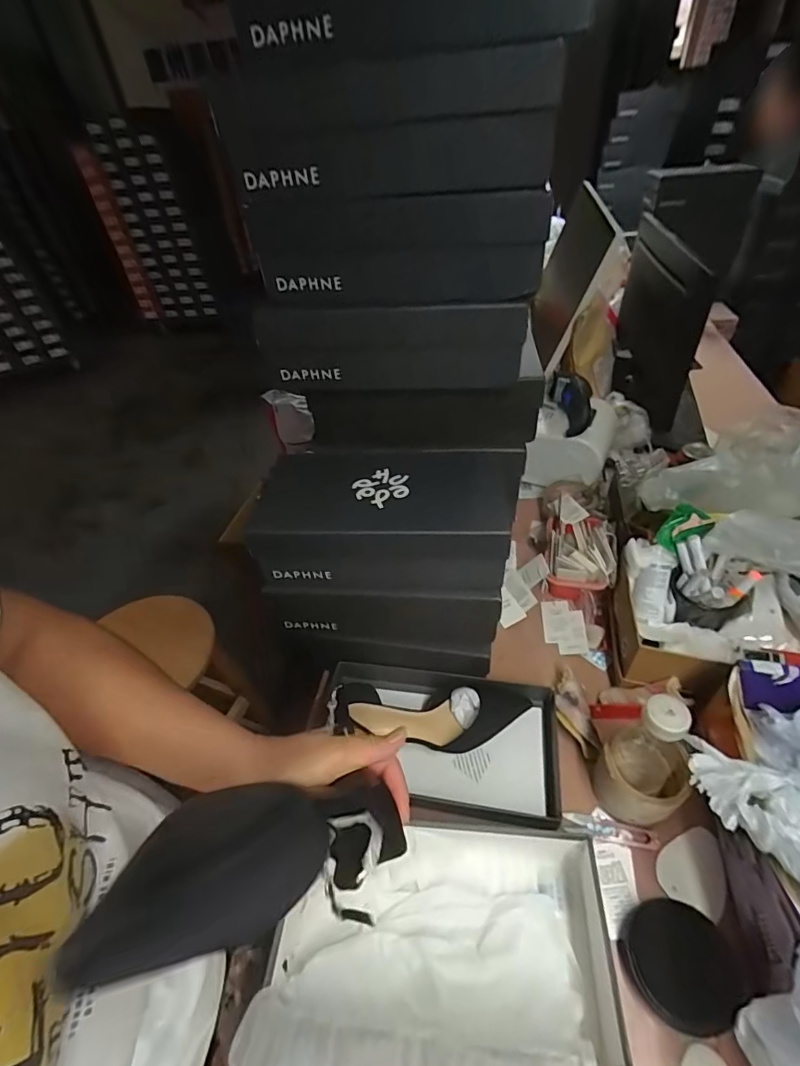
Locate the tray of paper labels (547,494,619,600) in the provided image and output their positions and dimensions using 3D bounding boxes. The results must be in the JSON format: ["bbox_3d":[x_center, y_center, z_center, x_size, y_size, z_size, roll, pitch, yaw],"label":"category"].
[{"bbox_3d":[0.304,0.015,0.807,0.104,0.084,0.197,5,44,13],"label":"tray of paper labels"}]

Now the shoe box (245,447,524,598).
[{"bbox_3d":[-0.013,-0.028,0.617,0.343,0.100,0.167,-1,43,6],"label":"shoe box"}]

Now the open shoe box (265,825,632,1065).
[{"bbox_3d":[0.045,0.375,0.465,0.295,0.075,0.165,2,44,10],"label":"open shoe box"}]

